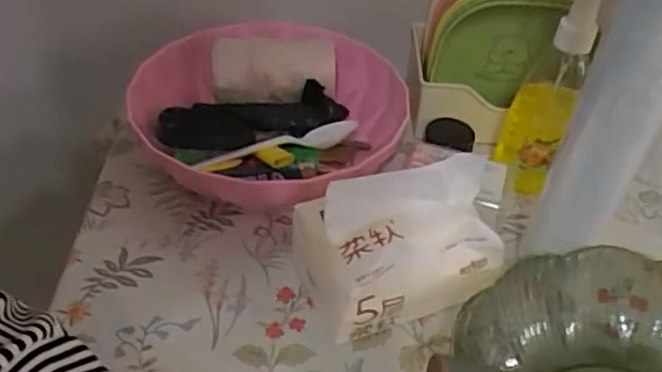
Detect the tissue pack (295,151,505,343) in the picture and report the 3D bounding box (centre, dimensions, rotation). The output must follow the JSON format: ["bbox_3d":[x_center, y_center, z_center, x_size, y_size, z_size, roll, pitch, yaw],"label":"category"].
[{"bbox_3d":[0.048,0.036,0.415,0.132,0.102,0.085,-12,45,-18],"label":"tissue pack"}]

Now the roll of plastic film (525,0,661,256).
[{"bbox_3d":[0.172,-0.050,0.355,0.046,0.276,0.036,26,47,22],"label":"roll of plastic film"}]

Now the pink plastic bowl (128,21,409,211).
[{"bbox_3d":[-0.058,-0.065,0.538,0.213,0.071,0.222,2,42,-2],"label":"pink plastic bowl"}]

